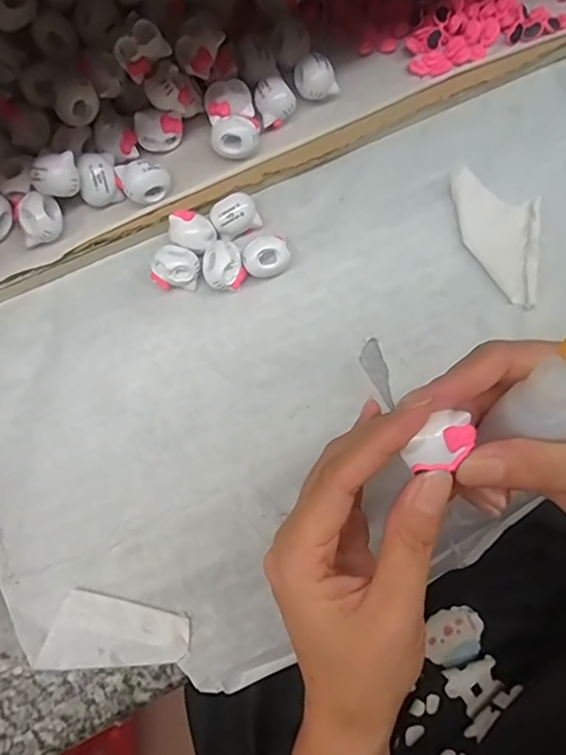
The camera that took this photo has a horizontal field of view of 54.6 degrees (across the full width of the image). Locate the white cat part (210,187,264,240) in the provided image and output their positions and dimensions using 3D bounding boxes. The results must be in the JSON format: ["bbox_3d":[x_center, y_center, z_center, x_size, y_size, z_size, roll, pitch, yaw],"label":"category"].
[{"bbox_3d":[-0.027,-0.088,0.300,0.023,0.017,0.023,-34,81,-7],"label":"white cat part"}]

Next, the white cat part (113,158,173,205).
[{"bbox_3d":[-0.071,-0.102,0.287,0.024,0.022,0.019,-21,79,-5],"label":"white cat part"}]

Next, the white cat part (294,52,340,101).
[{"bbox_3d":[0.017,-0.163,0.302,0.018,0.019,0.022,-26,80,-6],"label":"white cat part"}]

